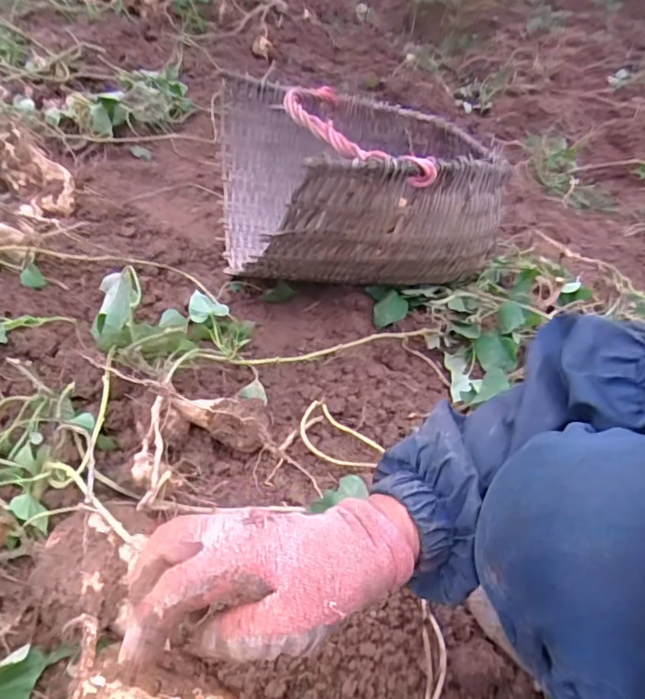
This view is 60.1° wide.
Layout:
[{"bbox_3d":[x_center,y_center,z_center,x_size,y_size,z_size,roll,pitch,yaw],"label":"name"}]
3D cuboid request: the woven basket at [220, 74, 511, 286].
[{"bbox_3d":[0.069,-0.256,0.864,0.424,0.231,0.516,-8,35,-11],"label":"woven basket"}]

